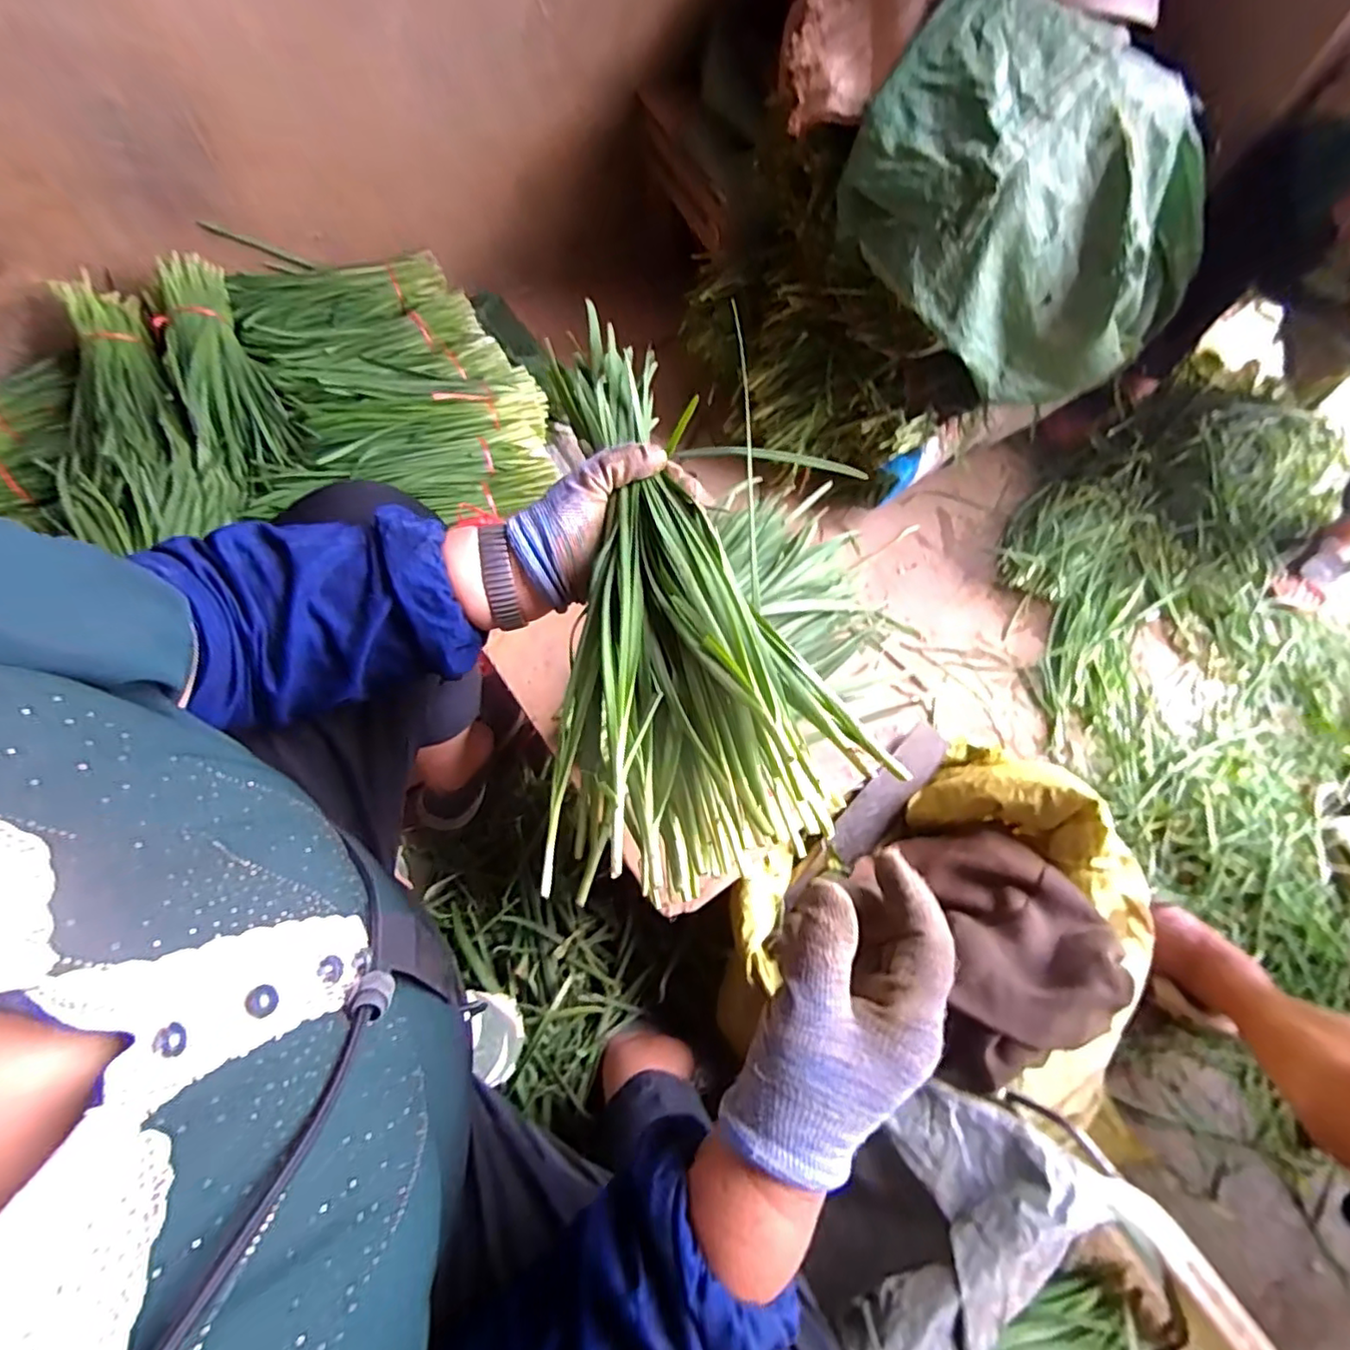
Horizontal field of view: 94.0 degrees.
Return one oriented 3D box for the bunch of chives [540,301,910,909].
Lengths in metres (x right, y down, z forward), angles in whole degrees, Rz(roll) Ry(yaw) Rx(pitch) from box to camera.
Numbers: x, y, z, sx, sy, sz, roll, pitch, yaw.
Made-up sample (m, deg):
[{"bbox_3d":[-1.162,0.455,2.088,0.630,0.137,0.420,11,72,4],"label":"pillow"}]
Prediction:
[{"bbox_3d":[-0.016,-0.077,0.402,0.142,0.080,0.395,-8,64,-7],"label":"bunch of chives"}]

